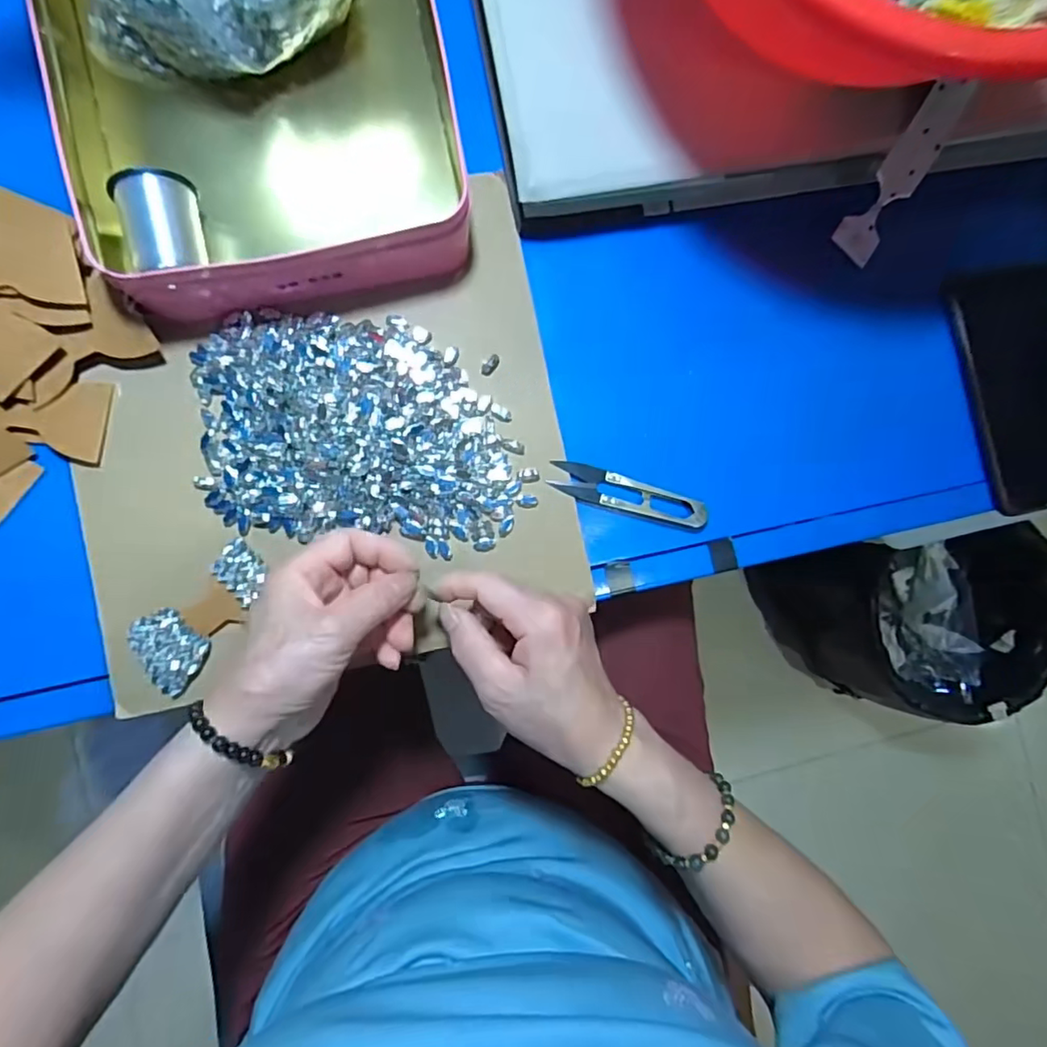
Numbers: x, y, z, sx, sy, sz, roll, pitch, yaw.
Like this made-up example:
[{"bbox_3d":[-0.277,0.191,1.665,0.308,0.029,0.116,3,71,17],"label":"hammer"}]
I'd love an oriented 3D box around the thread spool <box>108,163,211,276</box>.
[{"bbox_3d":[-0.197,-0.161,0.328,0.038,0.039,0.055,-17,89,-6],"label":"thread spool"}]

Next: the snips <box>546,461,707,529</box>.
[{"bbox_3d":[0.067,-0.018,0.367,0.100,0.005,0.022,16,86,-5],"label":"snips"}]

